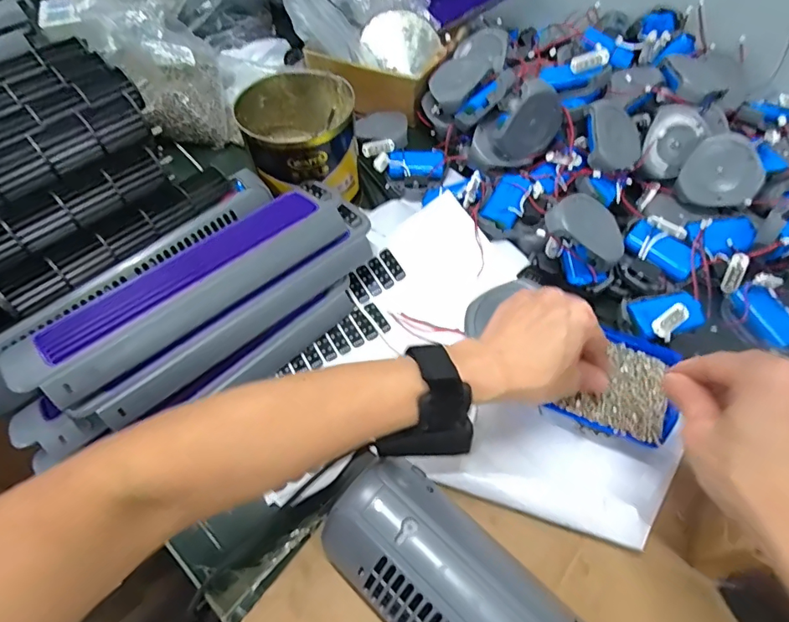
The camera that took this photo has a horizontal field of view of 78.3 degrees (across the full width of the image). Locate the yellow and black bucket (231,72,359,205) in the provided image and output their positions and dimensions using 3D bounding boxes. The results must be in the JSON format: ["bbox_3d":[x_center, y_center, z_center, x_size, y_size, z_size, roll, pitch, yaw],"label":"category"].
[{"bbox_3d":[-0.099,-0.182,0.523,0.115,0.087,0.124,-13,57,-8],"label":"yellow and black bucket"}]

